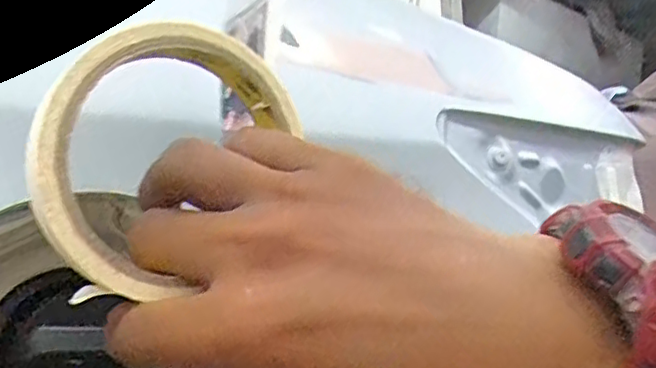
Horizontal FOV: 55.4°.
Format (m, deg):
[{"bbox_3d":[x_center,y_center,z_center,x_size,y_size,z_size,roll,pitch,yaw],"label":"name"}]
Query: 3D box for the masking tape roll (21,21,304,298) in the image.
[{"bbox_3d":[-0.051,-0.010,0.208,0.088,0.087,0.016,5,3,-42],"label":"masking tape roll"}]

